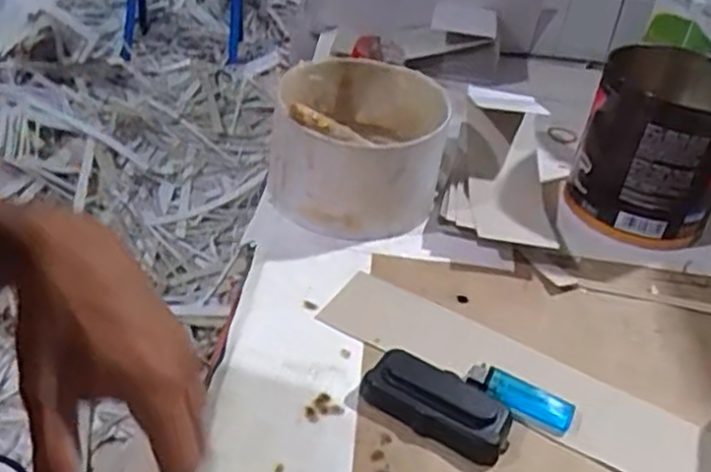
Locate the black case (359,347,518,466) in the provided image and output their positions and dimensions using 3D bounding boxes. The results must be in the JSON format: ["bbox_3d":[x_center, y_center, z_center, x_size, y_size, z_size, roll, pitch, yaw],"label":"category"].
[{"bbox_3d":[0.059,0.120,0.508,0.105,0.026,0.049,27,41,23],"label":"black case"}]

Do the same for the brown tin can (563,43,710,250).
[{"bbox_3d":[0.311,-0.094,0.729,0.140,0.150,0.162,21,39,17],"label":"brown tin can"}]

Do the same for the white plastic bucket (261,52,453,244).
[{"bbox_3d":[0.002,-0.090,0.704,0.152,0.105,0.164,5,37,-4],"label":"white plastic bucket"}]

